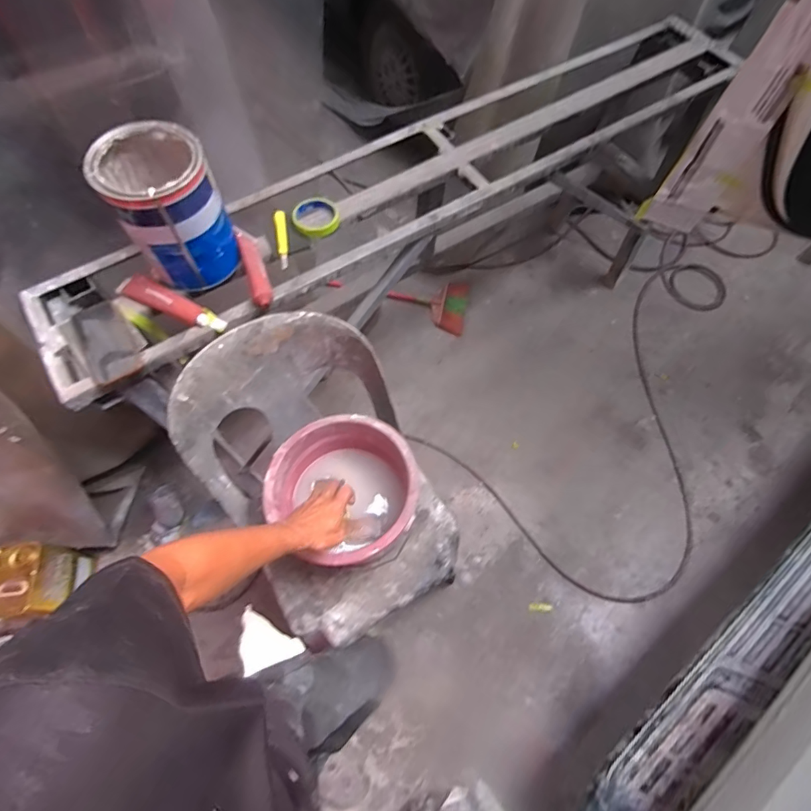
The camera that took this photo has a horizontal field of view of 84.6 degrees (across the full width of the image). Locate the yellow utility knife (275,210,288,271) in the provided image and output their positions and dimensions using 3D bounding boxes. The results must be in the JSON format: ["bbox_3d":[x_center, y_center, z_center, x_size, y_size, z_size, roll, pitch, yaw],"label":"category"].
[{"bbox_3d":[-0.243,-0.327,0.879,0.021,0.012,0.154,-9,65,-4],"label":"yellow utility knife"}]

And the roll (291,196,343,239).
[{"bbox_3d":[-0.181,-0.382,0.906,0.093,0.022,0.090,0,63,-1],"label":"roll"}]

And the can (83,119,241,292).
[{"bbox_3d":[-0.395,-0.333,0.766,0.166,0.212,0.189,-31,67,-16],"label":"can"}]

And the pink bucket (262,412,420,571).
[{"bbox_3d":[-0.115,0.181,0.914,0.268,0.231,0.281,0,64,0],"label":"pink bucket"}]

